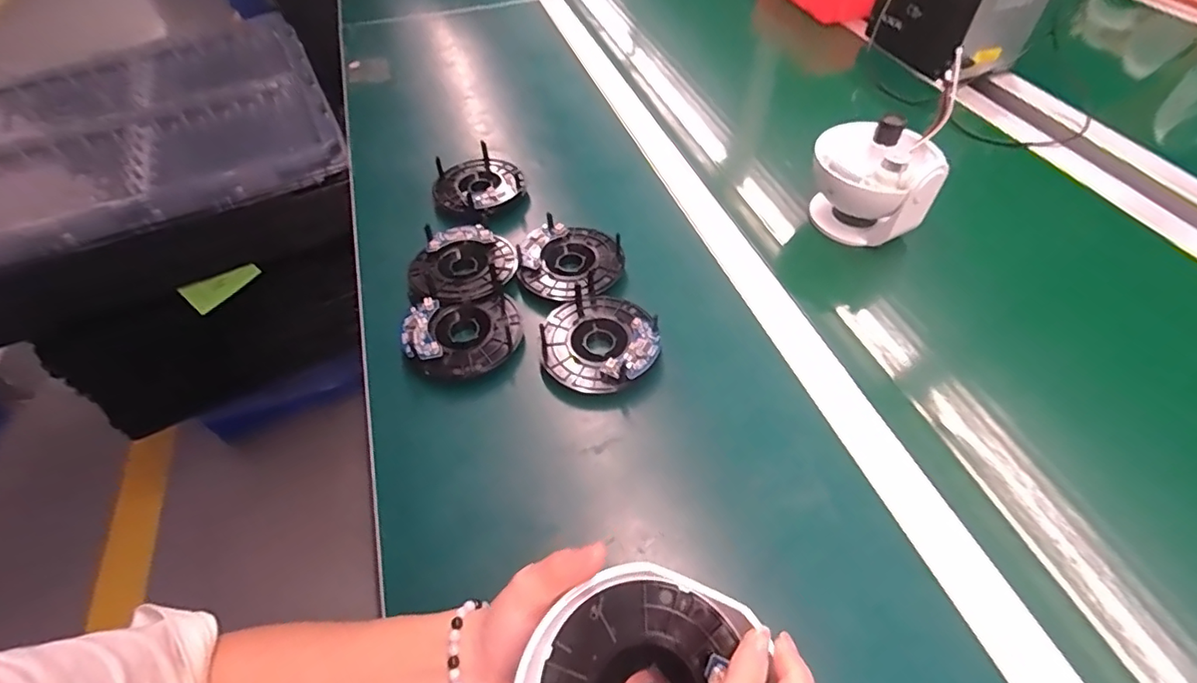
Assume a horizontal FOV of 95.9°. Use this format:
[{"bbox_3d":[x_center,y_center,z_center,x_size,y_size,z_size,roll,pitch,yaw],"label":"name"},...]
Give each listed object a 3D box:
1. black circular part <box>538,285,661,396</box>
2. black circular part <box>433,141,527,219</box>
[{"bbox_3d":[0.000,-0.001,0.463,0.098,0.032,0.099,-1,51,1],"label":"black circular part"},{"bbox_3d":[-0.132,-0.175,0.597,0.092,0.025,0.096,-1,51,1],"label":"black circular part"}]

